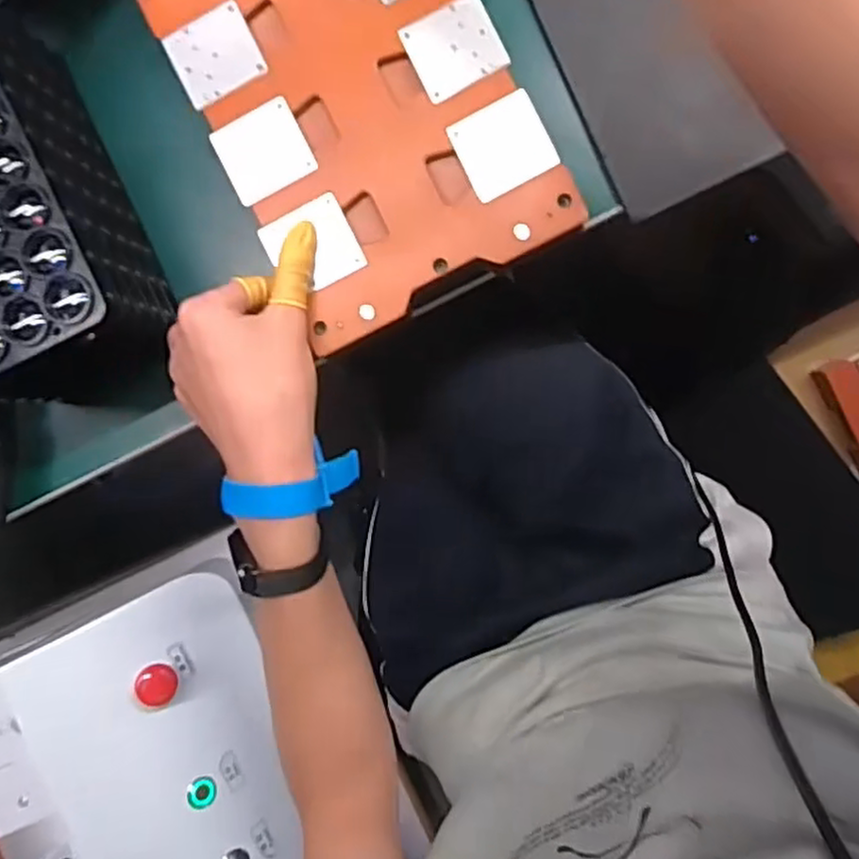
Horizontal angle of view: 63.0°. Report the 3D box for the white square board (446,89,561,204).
[{"bbox_3d":[0.041,-0.156,0.386,0.048,0.004,0.047,-26,91,5],"label":"white square board"}]

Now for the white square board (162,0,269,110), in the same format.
[{"bbox_3d":[-0.120,-0.210,0.394,0.047,0.004,0.046,-26,91,5],"label":"white square board"}]

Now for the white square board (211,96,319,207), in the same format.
[{"bbox_3d":[-0.093,-0.156,0.394,0.048,0.004,0.045,-27,91,5],"label":"white square board"}]

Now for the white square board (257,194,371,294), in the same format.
[{"bbox_3d":[-0.065,-0.102,0.394,0.048,0.004,0.046,-26,91,3],"label":"white square board"}]

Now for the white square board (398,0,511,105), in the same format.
[{"bbox_3d":[0.014,-0.209,0.385,0.047,0.004,0.046,-25,91,5],"label":"white square board"}]

